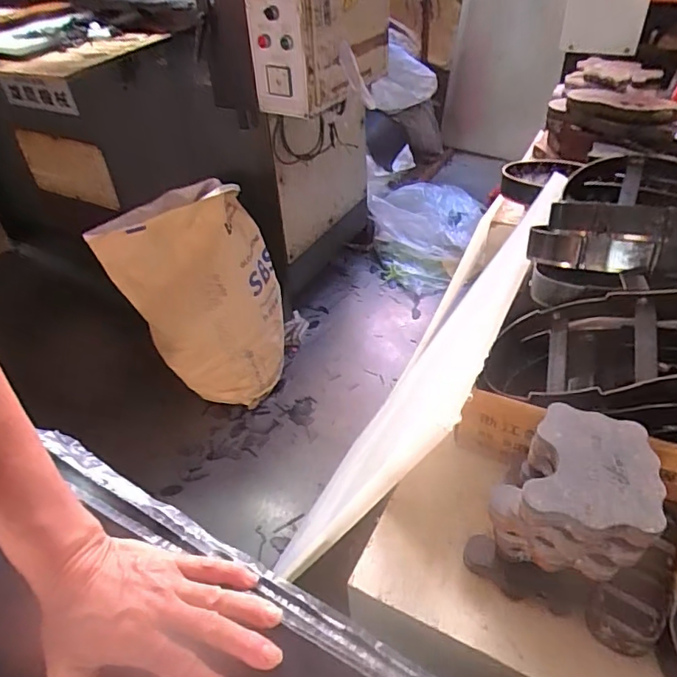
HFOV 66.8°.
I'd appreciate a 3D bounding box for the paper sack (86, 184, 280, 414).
[{"bbox_3d":[-0.393,-0.134,1.486,0.414,0.556,0.352,-3,42,2],"label":"paper sack"}]

